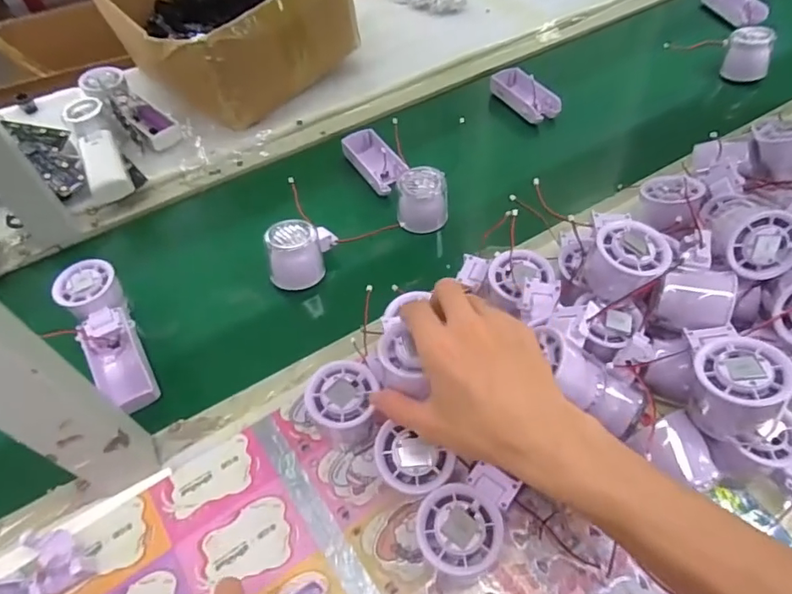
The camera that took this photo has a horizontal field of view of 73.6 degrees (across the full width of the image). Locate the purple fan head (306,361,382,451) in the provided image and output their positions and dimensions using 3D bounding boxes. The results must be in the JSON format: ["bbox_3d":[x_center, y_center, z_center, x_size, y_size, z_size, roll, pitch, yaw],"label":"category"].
[{"bbox_3d":[-0.042,0.091,0.441,0.054,0.054,0.057,0,52,3],"label":"purple fan head"}]

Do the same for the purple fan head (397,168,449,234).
[{"bbox_3d":[0.031,-0.113,0.613,0.058,0.049,0.060,-4,52,0],"label":"purple fan head"}]

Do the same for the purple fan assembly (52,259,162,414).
[{"bbox_3d":[-0.279,0.039,0.517,0.054,0.043,0.174,-29,69,-16],"label":"purple fan assembly"}]

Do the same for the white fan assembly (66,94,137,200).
[{"bbox_3d":[-0.377,-0.186,0.676,0.049,0.060,0.163,-24,55,-13],"label":"white fan assembly"}]

